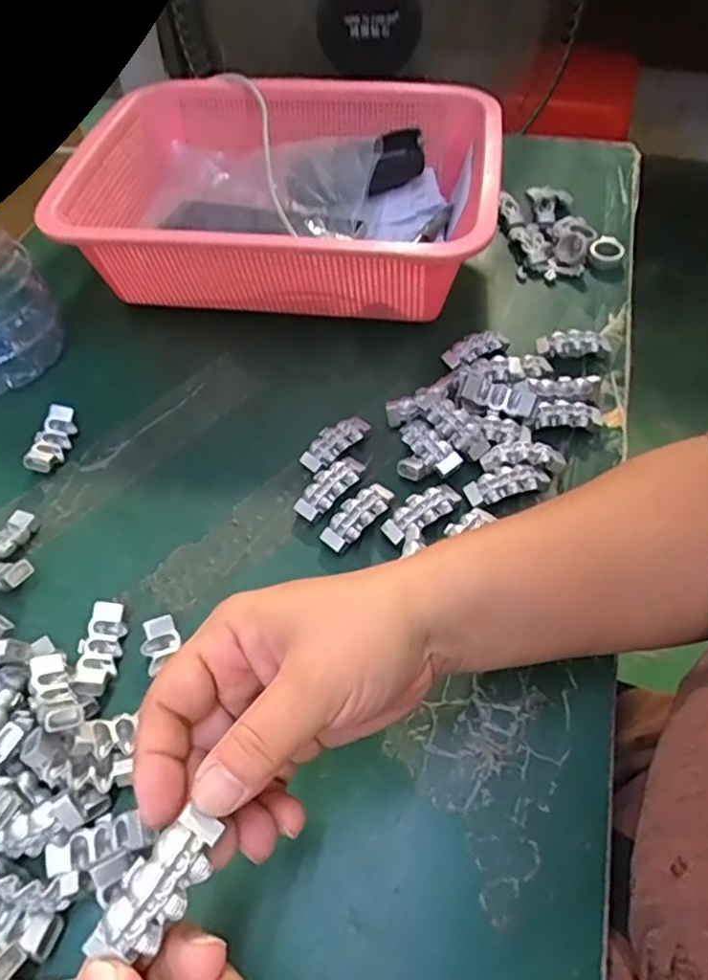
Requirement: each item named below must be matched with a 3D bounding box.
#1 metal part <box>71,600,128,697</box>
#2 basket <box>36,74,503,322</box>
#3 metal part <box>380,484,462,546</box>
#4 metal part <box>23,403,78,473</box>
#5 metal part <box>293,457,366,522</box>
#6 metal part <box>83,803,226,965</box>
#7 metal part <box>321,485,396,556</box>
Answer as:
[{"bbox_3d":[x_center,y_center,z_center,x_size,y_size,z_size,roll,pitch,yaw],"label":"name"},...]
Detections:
[{"bbox_3d":[-0.126,0.078,0.318,0.018,0.012,0.047,0,53,2],"label":"metal part"},{"bbox_3d":[-0.051,-0.217,0.484,0.301,0.095,0.215,6,54,7],"label":"basket"},{"bbox_3d":[0.038,0.011,0.355,0.047,0.006,0.019,-30,58,-18],"label":"metal part"},{"bbox_3d":[-0.189,-0.031,0.399,0.019,0.017,0.045,4,54,6],"label":"metal part"},{"bbox_3d":[-0.014,-0.002,0.371,0.020,0.016,0.047,36,63,26],"label":"metal part"},{"bbox_3d":[-0.059,0.121,0.194,0.019,0.008,0.044,31,64,20],"label":"metal part"},{"bbox_3d":[0.002,0.015,0.359,0.019,0.015,0.048,34,62,24],"label":"metal part"}]

